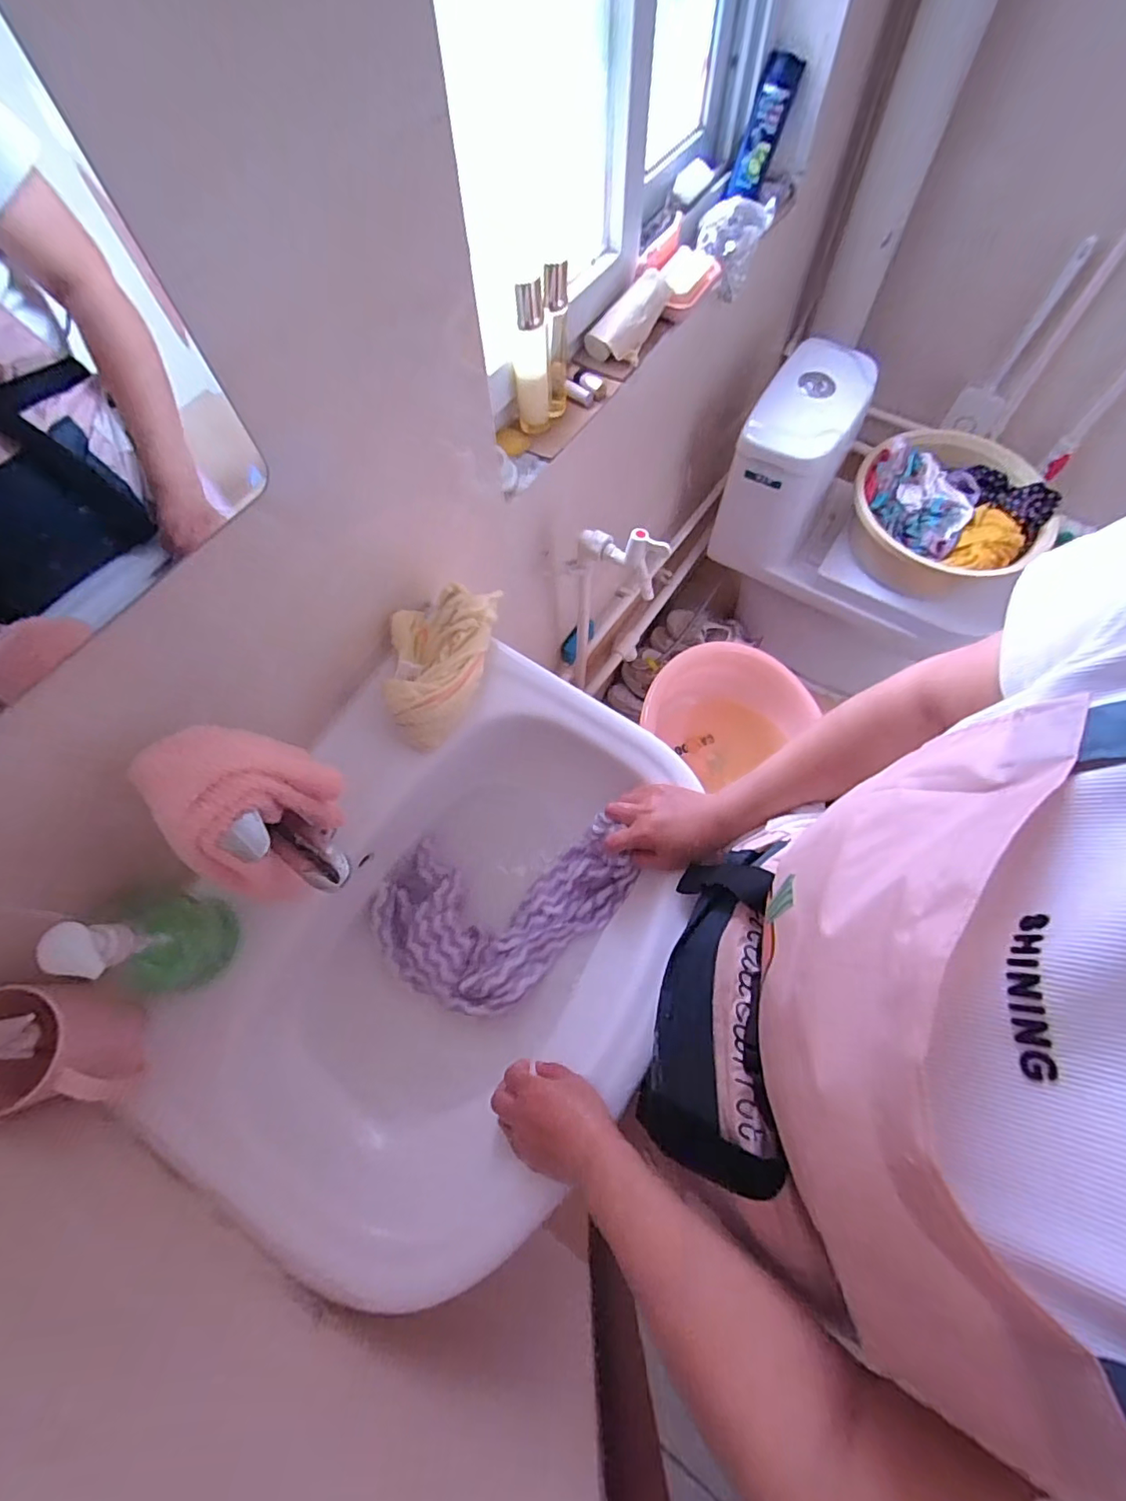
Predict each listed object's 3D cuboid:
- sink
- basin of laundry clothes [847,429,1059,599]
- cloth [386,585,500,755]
[{"bbox_3d":[-0.099,0.184,0.558,0.384,0.162,0.557,14,67,8],"label":"sink"},{"bbox_3d":[0.760,-0.459,1.092,0.362,0.178,0.290,24,69,12],"label":"basin of laundry clothes"},{"bbox_3d":[-0.134,-0.092,0.579,0.109,0.065,0.171,4,66,4],"label":"cloth"}]

